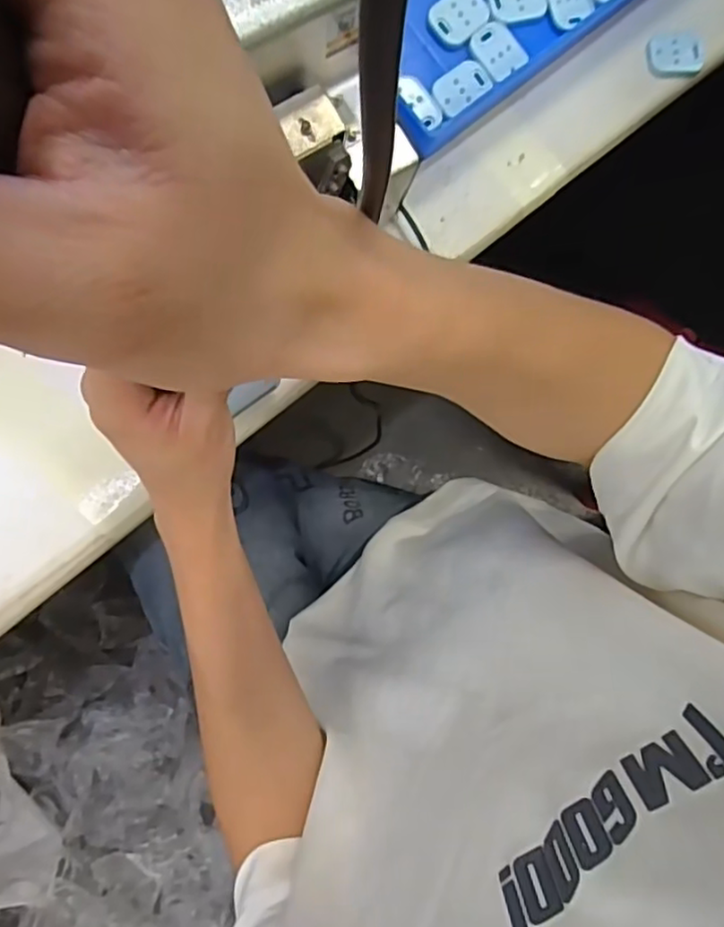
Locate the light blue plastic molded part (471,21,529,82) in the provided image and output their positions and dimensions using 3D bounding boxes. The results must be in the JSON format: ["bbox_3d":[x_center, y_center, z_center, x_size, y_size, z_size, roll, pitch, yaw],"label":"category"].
[{"bbox_3d":[0.088,-0.265,0.416,0.026,0.011,0.033,-38,92,-8],"label":"light blue plastic molded part"}]

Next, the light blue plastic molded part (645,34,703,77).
[{"bbox_3d":[0.213,-0.277,0.438,0.039,0.006,0.026,-5,87,-7],"label":"light blue plastic molded part"}]

